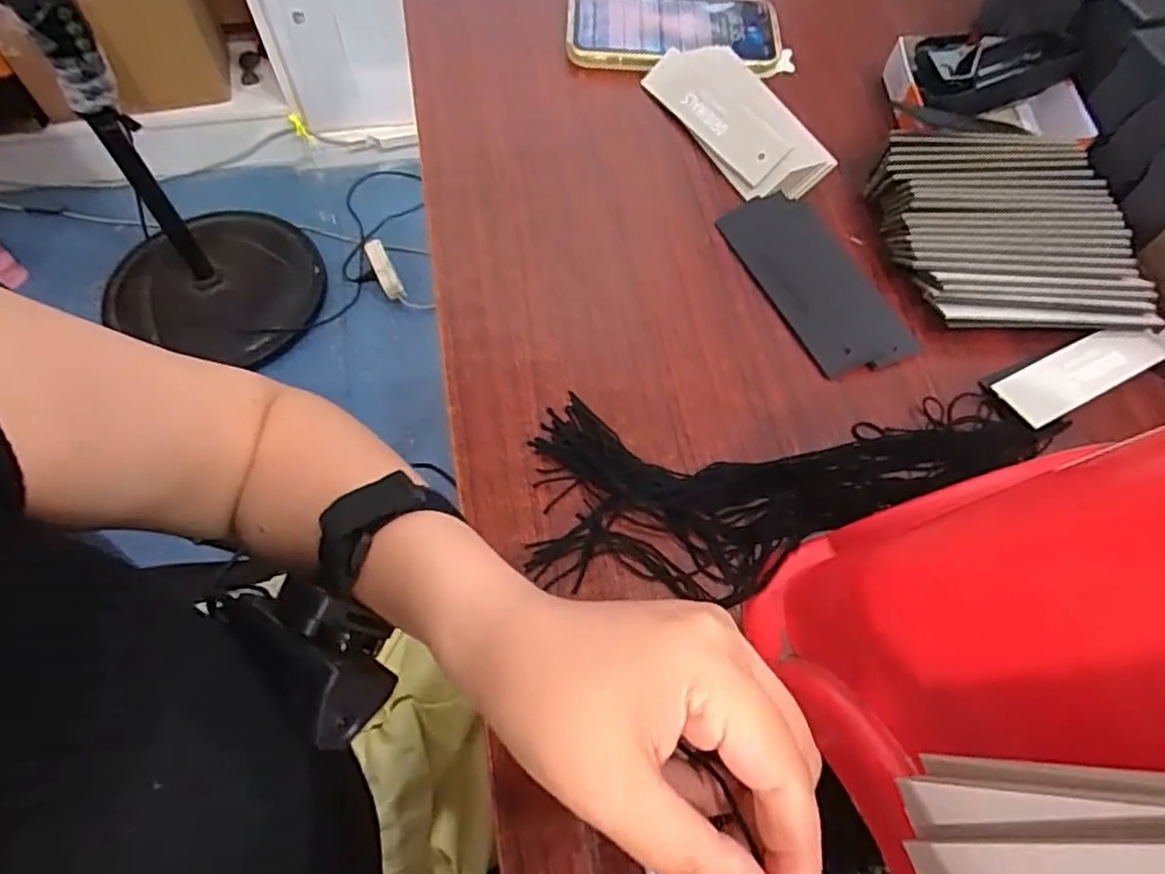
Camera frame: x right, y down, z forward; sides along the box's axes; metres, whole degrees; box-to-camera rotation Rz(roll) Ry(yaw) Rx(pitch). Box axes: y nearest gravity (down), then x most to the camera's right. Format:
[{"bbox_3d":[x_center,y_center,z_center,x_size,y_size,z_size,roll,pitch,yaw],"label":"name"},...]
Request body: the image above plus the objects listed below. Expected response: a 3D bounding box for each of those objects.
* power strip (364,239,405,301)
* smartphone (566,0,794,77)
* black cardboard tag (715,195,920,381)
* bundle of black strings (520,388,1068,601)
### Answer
[{"bbox_3d":[-0.396,-0.336,1.342,0.039,0.026,0.137,-24,78,-12],"label":"power strip"},{"bbox_3d":[0.071,-0.306,0.499,0.161,0.018,0.083,1,68,-1],"label":"smartphone"},{"bbox_3d":[0.136,-0.092,0.396,0.057,0.008,0.131,-25,67,-8],"label":"black cardboard tag"},{"bbox_3d":[0.108,0.025,0.334,0.262,0.011,0.104,0,63,0],"label":"bundle of black strings"}]

